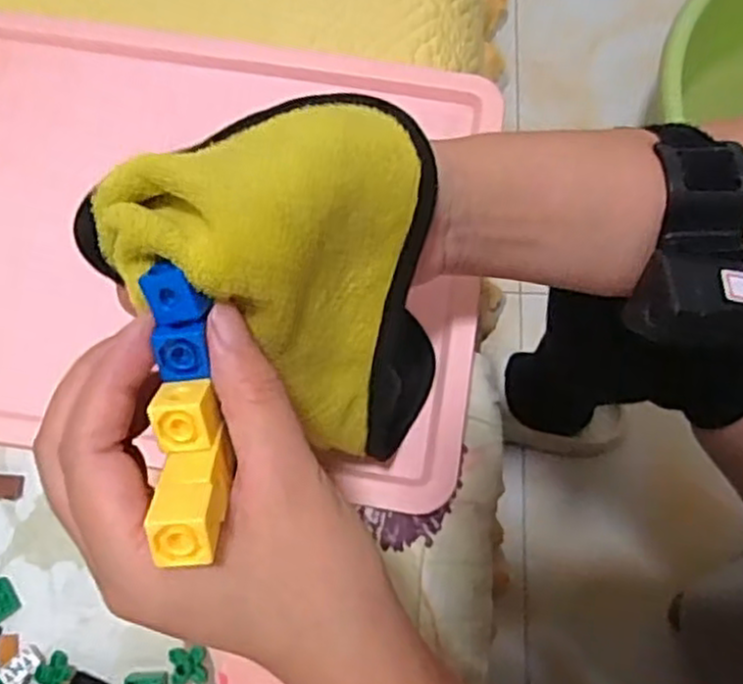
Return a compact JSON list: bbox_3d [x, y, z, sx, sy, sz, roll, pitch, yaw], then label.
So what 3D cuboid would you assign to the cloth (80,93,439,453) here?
[{"bbox_3d":[-0.023,-0.031,0.271,0.115,0.115,0.097,32,77,8],"label":"cloth"}]

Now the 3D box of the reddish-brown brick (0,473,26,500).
[{"bbox_3d":[-0.177,0.069,0.351,0.019,0.004,0.013,1,74,-1],"label":"reddish-brown brick"}]

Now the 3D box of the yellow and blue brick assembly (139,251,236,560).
[{"bbox_3d":[-0.054,0.019,0.213,0.019,0.024,0.084,-9,69,-2],"label":"yellow and blue brick assembly"}]

